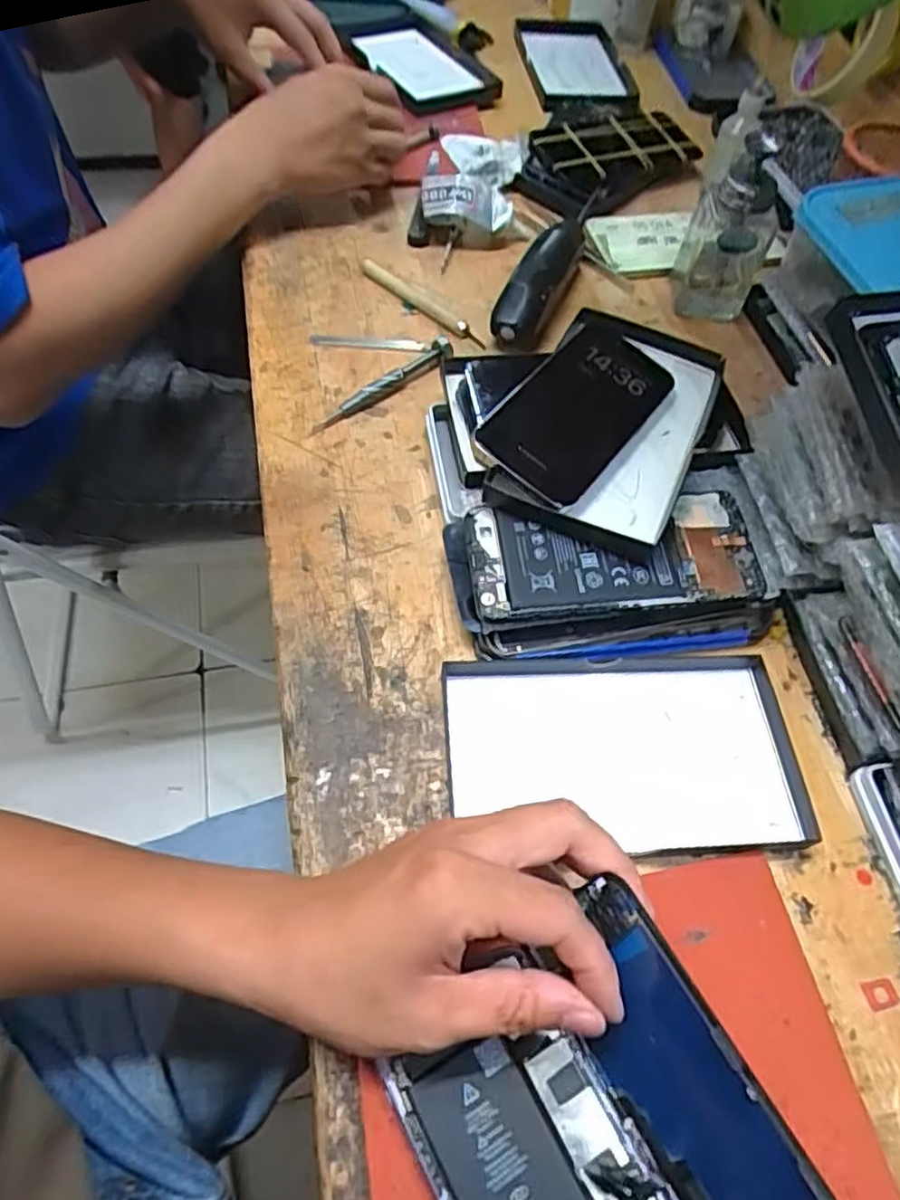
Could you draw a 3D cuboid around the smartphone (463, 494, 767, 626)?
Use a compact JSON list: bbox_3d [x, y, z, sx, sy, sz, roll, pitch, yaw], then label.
[{"bbox_3d":[0.096,-0.026,0.407,0.168,0.012,0.071,-6,68,-5],"label":"smartphone"}]

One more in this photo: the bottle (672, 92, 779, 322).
[{"bbox_3d":[0.211,-0.281,0.532,0.065,0.153,0.047,27,61,11],"label":"bottle"}]

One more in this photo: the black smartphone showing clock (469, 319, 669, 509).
[{"bbox_3d":[0.079,-0.118,0.434,0.071,0.008,0.143,41,64,2],"label":"black smartphone showing clock"}]

